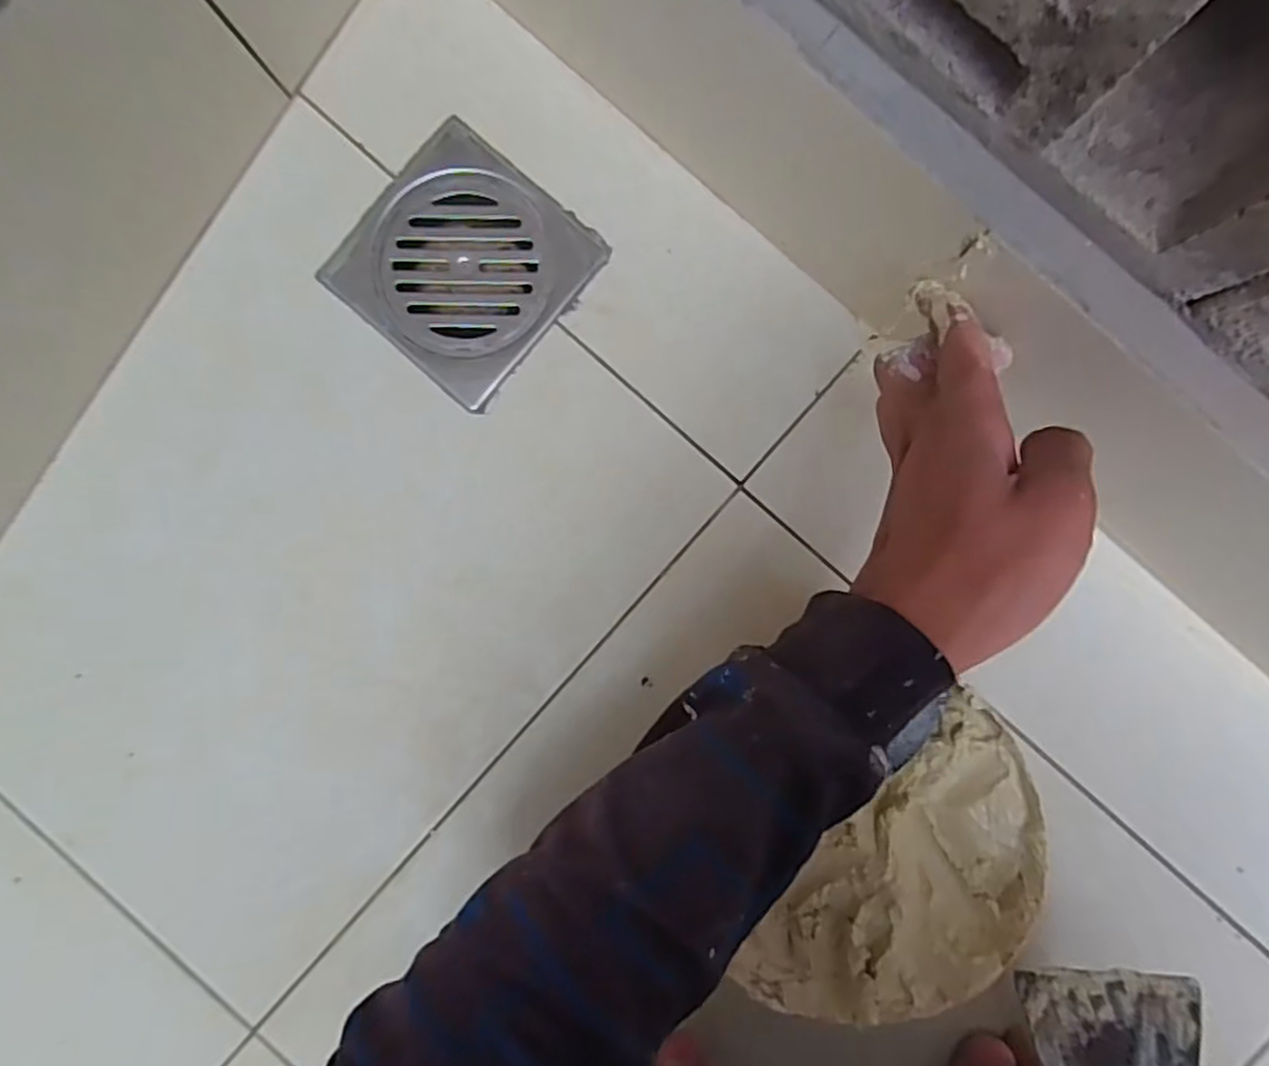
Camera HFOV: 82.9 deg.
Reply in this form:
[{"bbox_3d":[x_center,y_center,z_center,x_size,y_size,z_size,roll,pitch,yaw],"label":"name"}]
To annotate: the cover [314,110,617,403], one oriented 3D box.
[{"bbox_3d":[-0.093,-0.147,0.395,0.117,0.006,0.116,40,92,1],"label":"cover"}]

